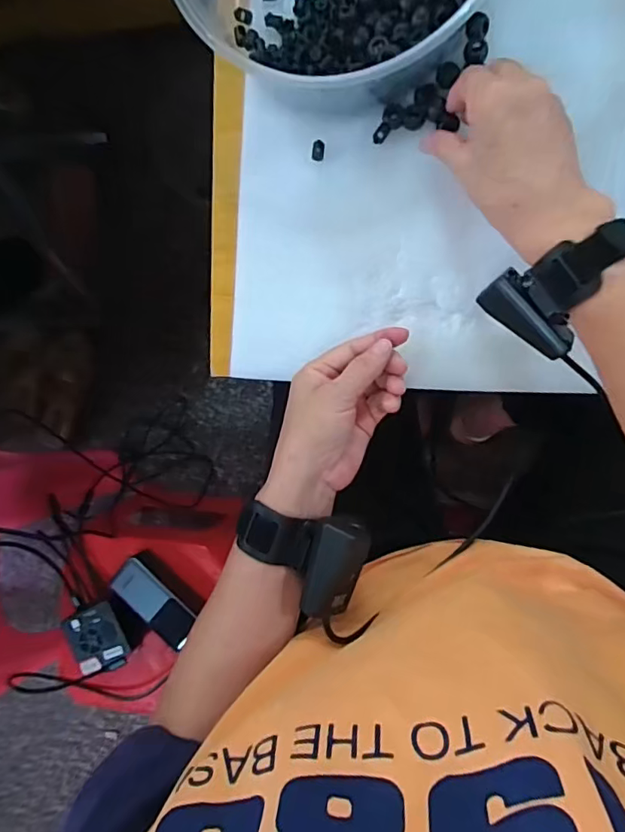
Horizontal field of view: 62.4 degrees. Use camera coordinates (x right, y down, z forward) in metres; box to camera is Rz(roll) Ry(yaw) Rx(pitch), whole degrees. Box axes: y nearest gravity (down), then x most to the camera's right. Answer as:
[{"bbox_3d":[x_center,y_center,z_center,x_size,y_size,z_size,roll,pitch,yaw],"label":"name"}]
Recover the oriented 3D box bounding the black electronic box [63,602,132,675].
[{"bbox_3d":[-0.310,0.320,0.736,0.082,0.026,0.095,-20,89,9],"label":"black electronic box"}]

